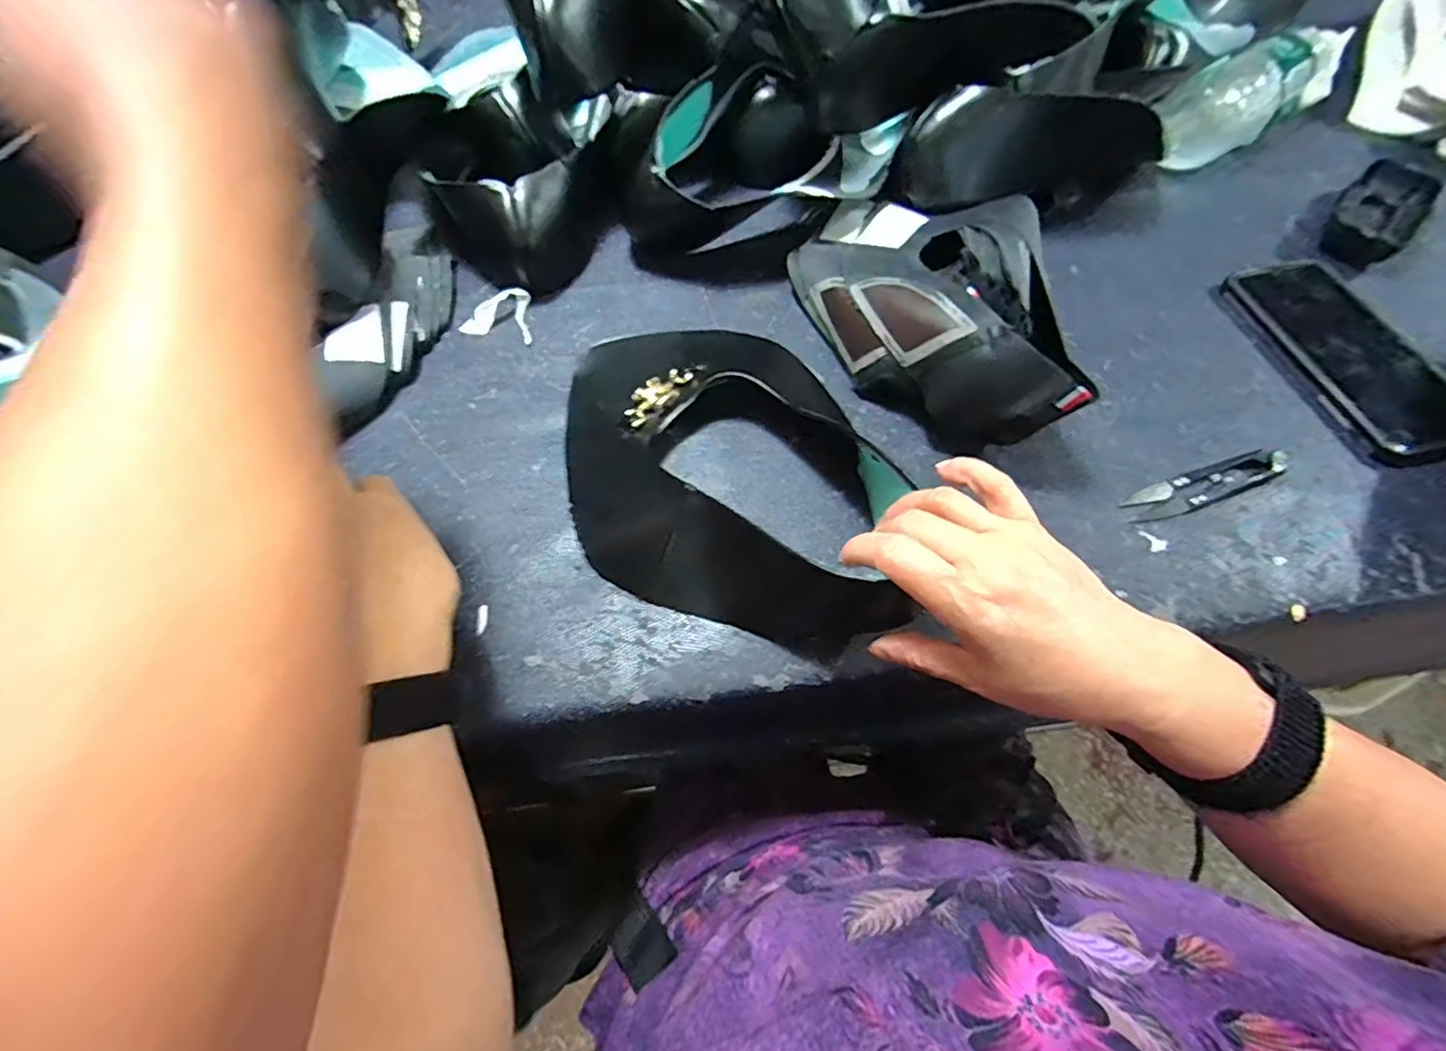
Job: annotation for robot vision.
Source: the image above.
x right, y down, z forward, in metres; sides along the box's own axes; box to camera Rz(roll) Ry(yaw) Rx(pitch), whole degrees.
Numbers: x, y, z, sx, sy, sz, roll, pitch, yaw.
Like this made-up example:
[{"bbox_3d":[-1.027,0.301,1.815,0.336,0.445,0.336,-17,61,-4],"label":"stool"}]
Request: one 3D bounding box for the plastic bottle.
[{"bbox_3d":[0.448,-0.364,0.527,0.201,0.062,0.058,-30,65,-15],"label":"plastic bottle"}]

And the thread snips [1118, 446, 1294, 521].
[{"bbox_3d":[0.288,-0.025,0.366,0.112,0.005,0.022,-18,62,-9],"label":"thread snips"}]

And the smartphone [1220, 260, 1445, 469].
[{"bbox_3d":[0.416,-0.114,0.412,0.089,0.013,0.167,-12,61,-6],"label":"smartphone"}]

